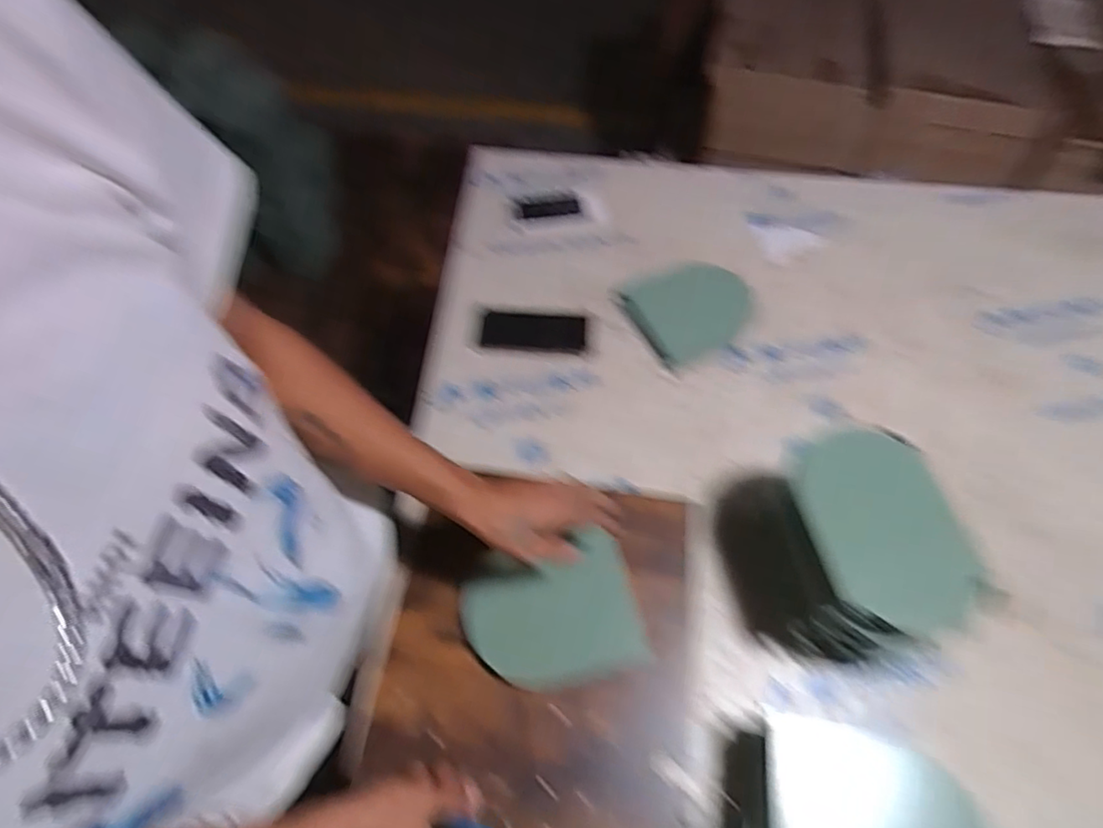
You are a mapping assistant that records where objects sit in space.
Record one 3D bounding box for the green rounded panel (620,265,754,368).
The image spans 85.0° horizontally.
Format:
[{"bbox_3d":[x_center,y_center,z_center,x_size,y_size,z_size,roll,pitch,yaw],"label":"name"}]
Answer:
[{"bbox_3d":[0.214,-0.158,0.893,0.177,0.013,0.149,-23,62,-15],"label":"green rounded panel"}]

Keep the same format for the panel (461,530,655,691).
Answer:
[{"bbox_3d":[0.002,0.215,0.630,0.175,0.019,0.131,-14,60,-10],"label":"panel"}]

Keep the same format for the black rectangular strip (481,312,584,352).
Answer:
[{"bbox_3d":[-0.025,-0.117,0.859,0.143,0.008,0.058,4,59,0],"label":"black rectangular strip"}]

